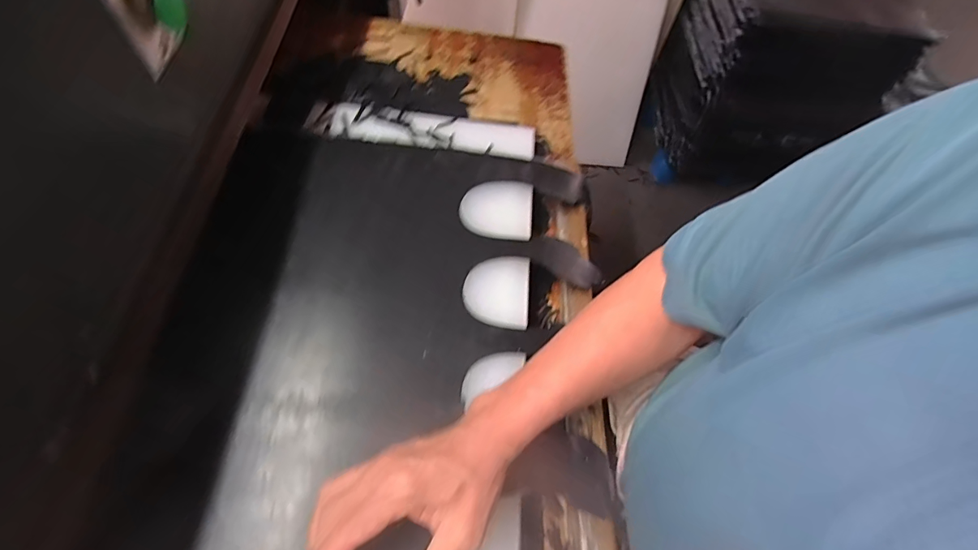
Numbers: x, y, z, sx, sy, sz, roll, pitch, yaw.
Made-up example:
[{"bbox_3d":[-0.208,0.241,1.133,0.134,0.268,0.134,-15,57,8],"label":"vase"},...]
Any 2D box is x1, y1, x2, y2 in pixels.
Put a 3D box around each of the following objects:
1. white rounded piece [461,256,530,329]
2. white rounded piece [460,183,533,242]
[{"bbox_3d":[0.008,0.015,0.466,0.065,0.011,0.073,4,60,-1],"label":"white rounded piece"},{"bbox_3d":[0.010,-0.077,0.520,0.080,0.014,0.075,6,60,0],"label":"white rounded piece"}]

